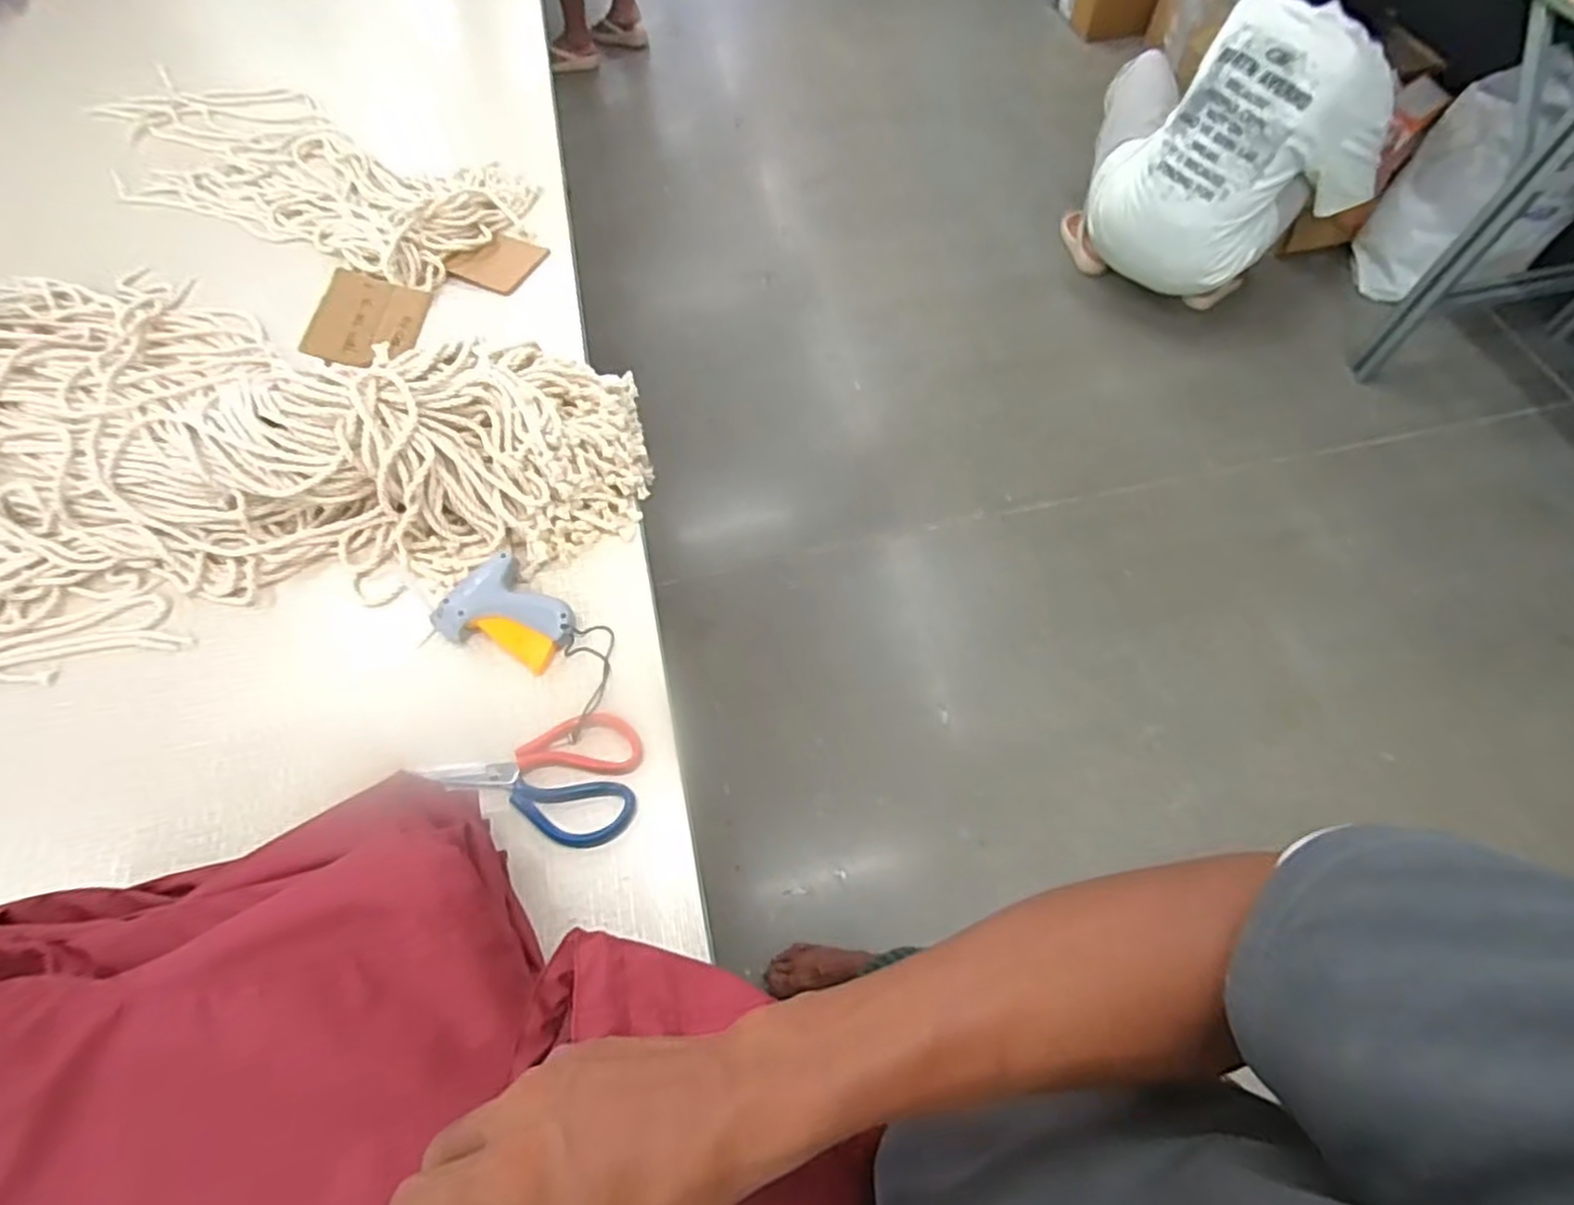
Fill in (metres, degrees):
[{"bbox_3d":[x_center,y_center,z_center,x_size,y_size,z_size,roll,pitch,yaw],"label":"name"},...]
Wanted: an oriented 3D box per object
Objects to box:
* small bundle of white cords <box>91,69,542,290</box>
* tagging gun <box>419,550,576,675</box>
[{"bbox_3d":[-0.672,-0.605,0.986,0.683,0.039,0.266,24,66,11],"label":"small bundle of white cords"},{"bbox_3d":[-0.262,0.016,0.666,0.122,0.026,0.094,37,69,16],"label":"tagging gun"}]

